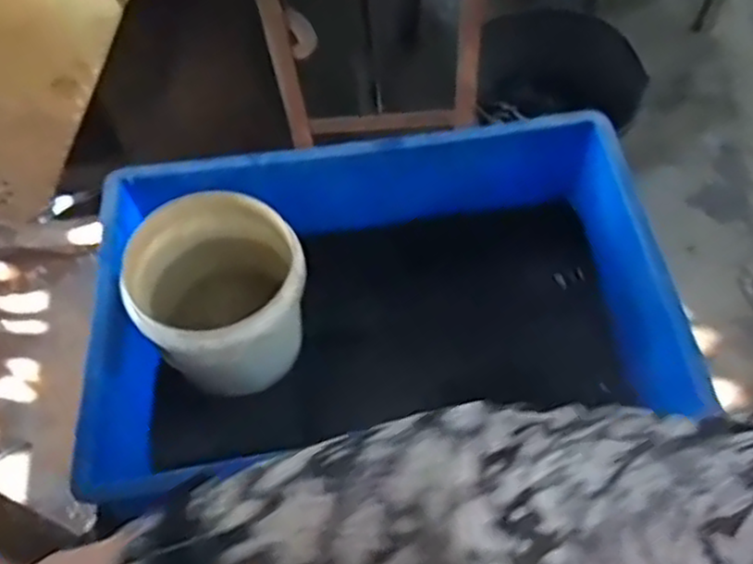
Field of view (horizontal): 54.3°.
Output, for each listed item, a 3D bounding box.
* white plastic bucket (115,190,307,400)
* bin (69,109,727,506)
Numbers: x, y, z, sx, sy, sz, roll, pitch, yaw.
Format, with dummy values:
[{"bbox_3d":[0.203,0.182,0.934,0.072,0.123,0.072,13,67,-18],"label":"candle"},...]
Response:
[{"bbox_3d":[-0.149,0.017,0.711,0.156,0.136,0.153,0,59,-3],"label":"white plastic bucket"},{"bbox_3d":[-0.008,0.038,0.719,0.510,0.192,0.340,-5,59,-5],"label":"bin"}]

